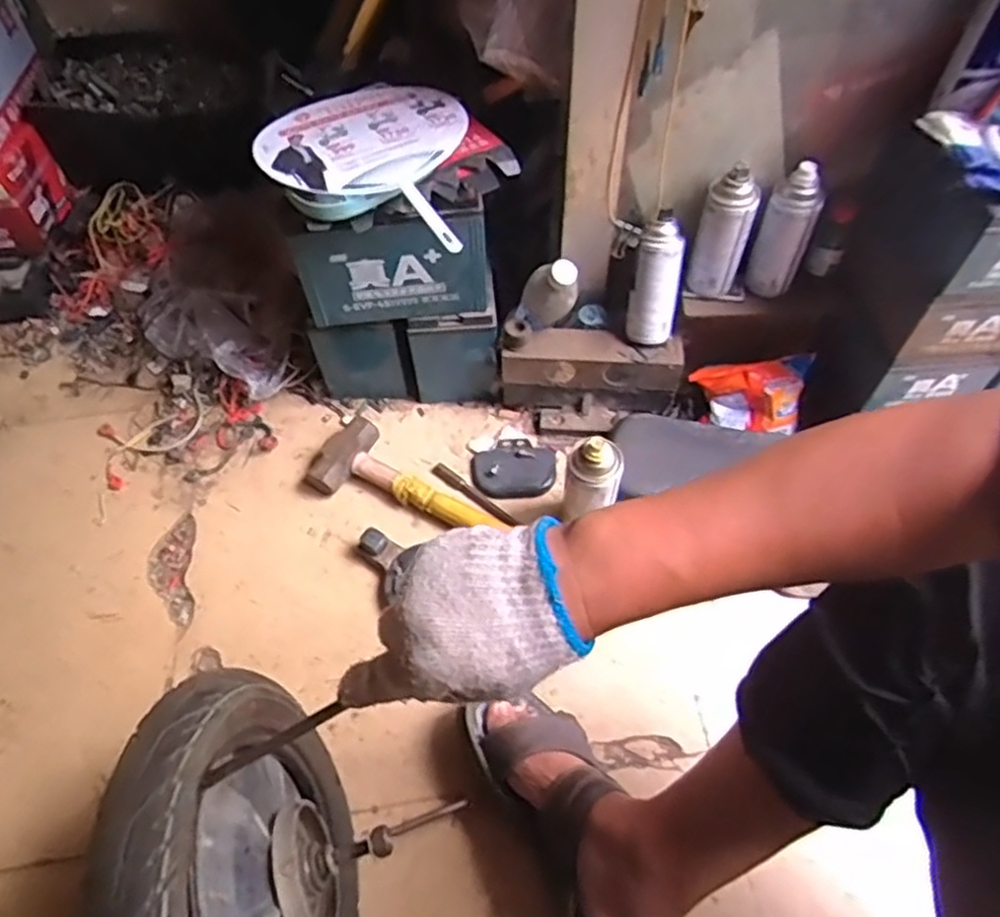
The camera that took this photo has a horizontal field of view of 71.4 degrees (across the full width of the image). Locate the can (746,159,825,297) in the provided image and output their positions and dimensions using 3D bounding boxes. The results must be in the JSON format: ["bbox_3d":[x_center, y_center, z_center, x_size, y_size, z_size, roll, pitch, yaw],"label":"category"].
[{"bbox_3d":[0.357,-0.282,0.873,0.056,0.162,0.055,-1,57,1],"label":"can"}]

